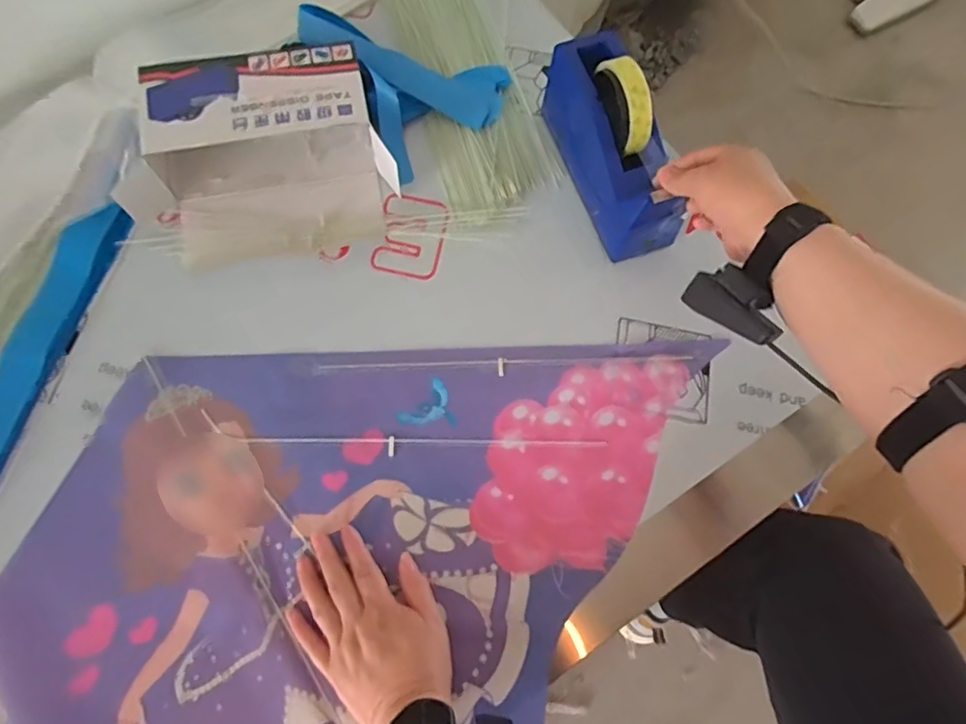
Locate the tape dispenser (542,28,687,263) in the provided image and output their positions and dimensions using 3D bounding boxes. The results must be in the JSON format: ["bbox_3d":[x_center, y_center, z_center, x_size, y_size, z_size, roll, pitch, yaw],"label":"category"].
[{"bbox_3d":[0.128,-0.210,0.553,0.063,0.121,0.208,-20,87,-8],"label":"tape dispenser"}]

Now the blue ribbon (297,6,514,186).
[{"bbox_3d":[-0.077,-0.331,0.623,0.173,0.055,0.216,-33,76,-11],"label":"blue ribbon"}]

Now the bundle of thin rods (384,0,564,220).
[{"bbox_3d":[-0.028,-0.341,0.650,0.126,0.021,0.376,-17,73,-7],"label":"bundle of thin rods"}]

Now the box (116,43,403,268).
[{"bbox_3d":[-0.227,-0.203,0.563,0.242,0.080,0.182,-13,73,-6],"label":"box"}]

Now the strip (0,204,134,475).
[{"bbox_3d":[-0.423,-0.014,0.532,0.049,0.019,0.305,13,72,3],"label":"strip"}]

